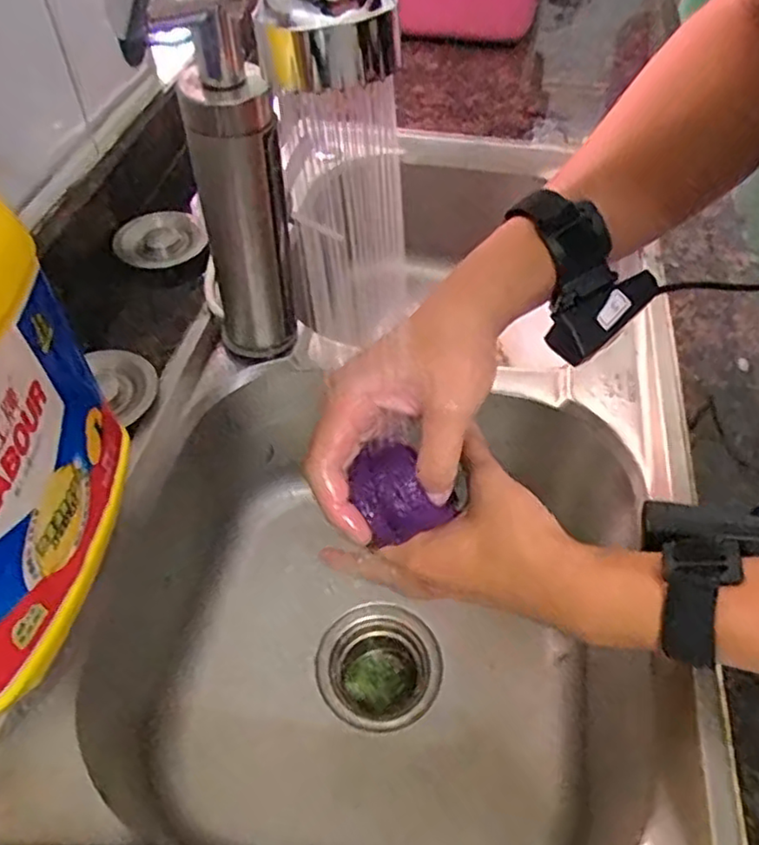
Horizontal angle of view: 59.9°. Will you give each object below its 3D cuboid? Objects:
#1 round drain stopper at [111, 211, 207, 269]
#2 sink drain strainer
[{"bbox_3d":[-0.211,-0.177,0.632,0.081,0.015,0.073,-17,53,-14],"label":"round drain stopper"},{"bbox_3d":[-0.001,0.228,0.600,0.105,0.055,0.108,0,51,0],"label":"sink drain strainer"}]

